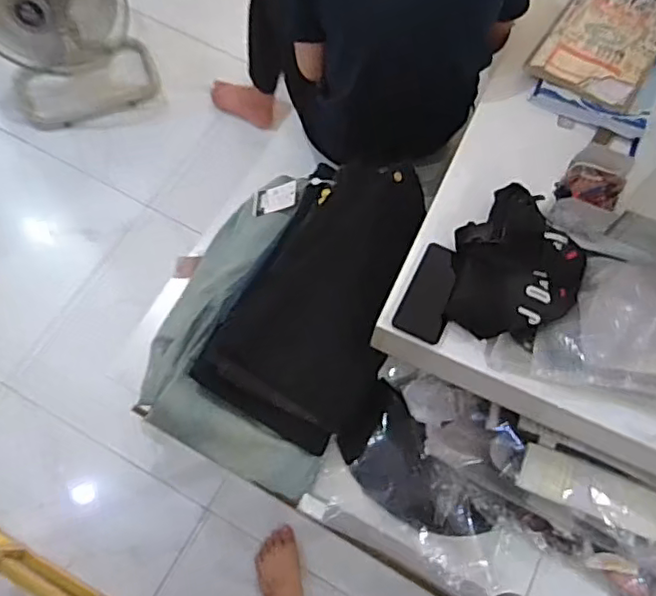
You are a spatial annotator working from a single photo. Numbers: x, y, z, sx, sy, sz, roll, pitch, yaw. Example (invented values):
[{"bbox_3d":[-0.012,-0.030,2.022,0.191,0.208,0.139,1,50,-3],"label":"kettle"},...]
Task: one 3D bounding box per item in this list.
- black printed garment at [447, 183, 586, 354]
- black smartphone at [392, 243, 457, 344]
[{"bbox_3d":[0.295,-0.065,0.935,0.188,0.089,0.268,25,68,8],"label":"black printed garment"},{"bbox_3d":[0.165,-0.008,0.955,0.075,0.011,0.161,24,68,7],"label":"black smartphone"}]

